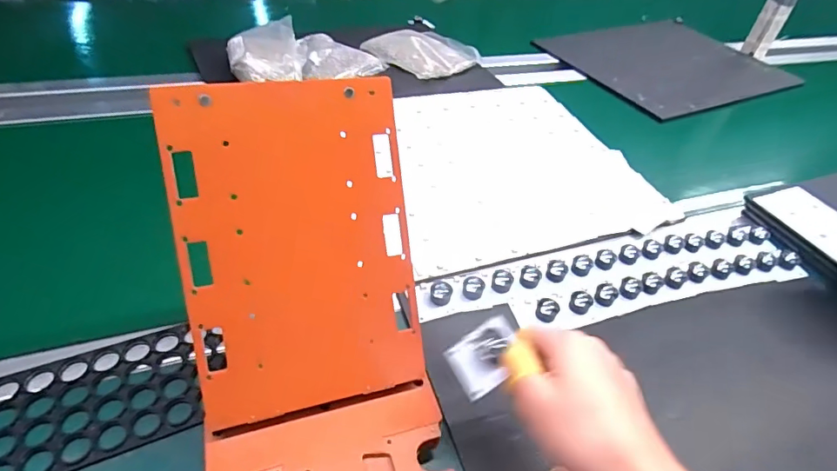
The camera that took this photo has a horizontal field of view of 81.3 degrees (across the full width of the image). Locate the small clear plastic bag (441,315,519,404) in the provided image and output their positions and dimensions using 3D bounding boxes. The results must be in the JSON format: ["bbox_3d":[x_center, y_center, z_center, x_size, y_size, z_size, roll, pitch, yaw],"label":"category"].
[{"bbox_3d":[0.050,0.088,0.354,0.054,0.012,0.042,-33,60,1],"label":"small clear plastic bag"}]

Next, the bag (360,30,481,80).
[{"bbox_3d":[0.006,-0.352,0.919,0.175,0.029,0.162,35,49,26],"label":"bag"}]

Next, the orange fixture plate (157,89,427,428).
[{"bbox_3d":[-0.081,0.009,0.349,0.159,0.230,0.007,-9,7,-19],"label":"orange fixture plate"}]

